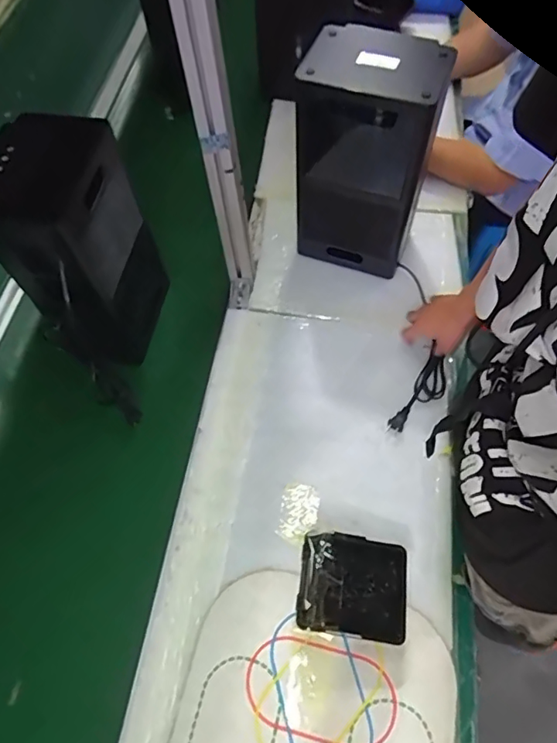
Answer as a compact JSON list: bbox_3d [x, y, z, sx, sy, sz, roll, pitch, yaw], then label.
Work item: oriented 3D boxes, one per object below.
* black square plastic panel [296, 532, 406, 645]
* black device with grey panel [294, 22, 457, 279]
[{"bbox_3d":[0.098,0.284,0.682,0.136,0.058,0.120,5,61,6],"label":"black square plastic panel"},{"bbox_3d":[0.140,-0.331,0.835,0.190,0.355,0.134,18,63,13],"label":"black device with grey panel"}]

